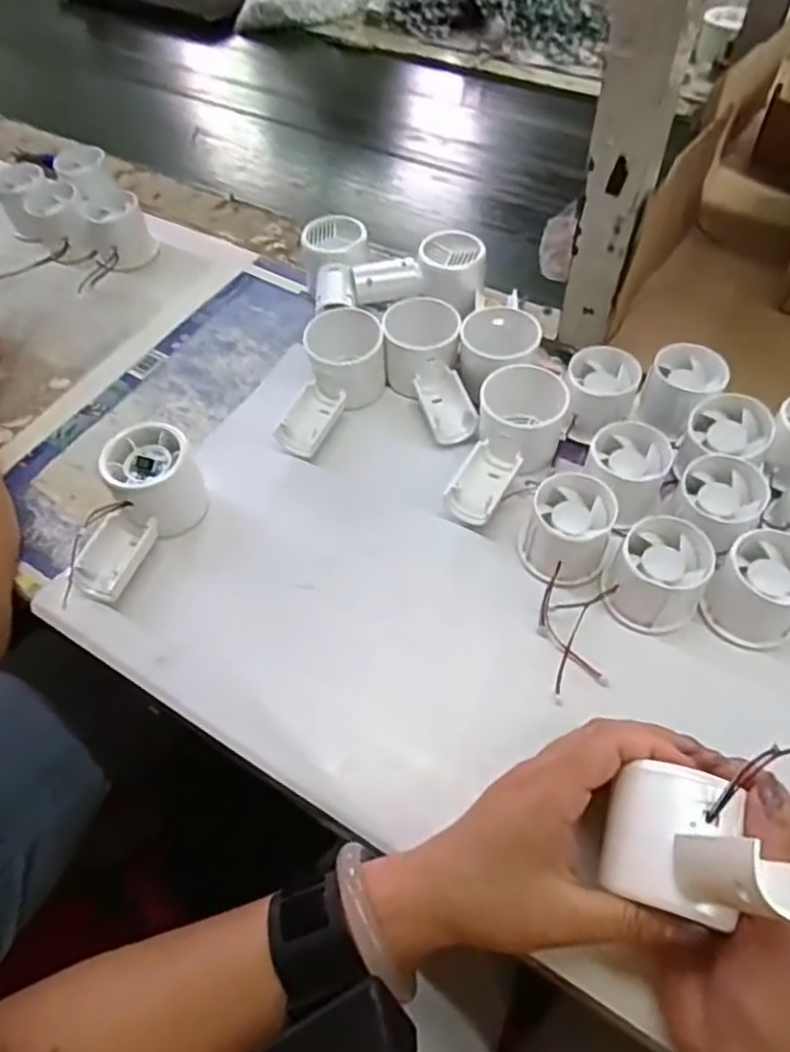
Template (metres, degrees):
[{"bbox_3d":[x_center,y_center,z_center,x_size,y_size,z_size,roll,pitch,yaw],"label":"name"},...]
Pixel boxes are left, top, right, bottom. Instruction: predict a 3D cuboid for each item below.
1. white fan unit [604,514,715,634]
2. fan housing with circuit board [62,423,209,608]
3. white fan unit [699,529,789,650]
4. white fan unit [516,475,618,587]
[{"bbox_3d":[0.162,0.031,0.412,0.054,0.044,0.058,-1,55,2],"label":"white fan unit"},{"bbox_3d":[-0.172,-0.009,0.451,0.049,0.058,0.120,13,57,12],"label":"fan housing with circuit board"},{"bbox_3d":[0.221,0.039,0.404,0.052,0.046,0.053,-37,61,-21],"label":"white fan unit"},{"bbox_3d":[0.111,0.002,0.434,0.053,0.041,0.057,14,57,12],"label":"white fan unit"}]

